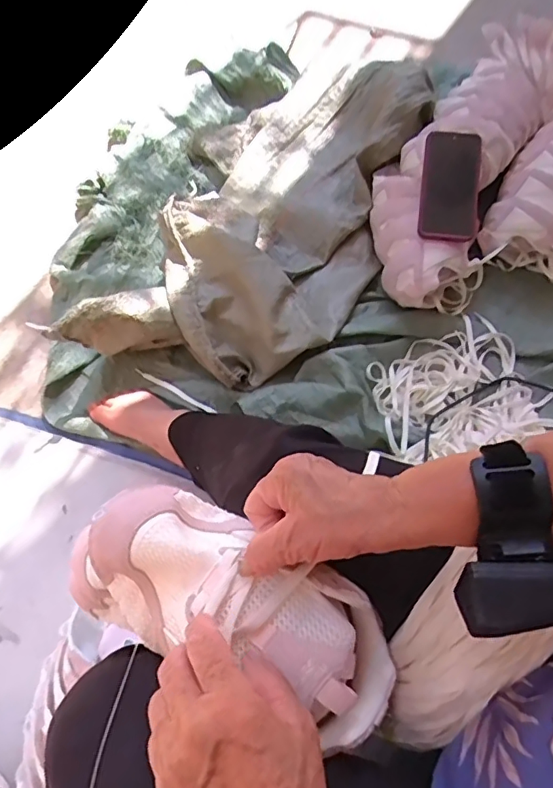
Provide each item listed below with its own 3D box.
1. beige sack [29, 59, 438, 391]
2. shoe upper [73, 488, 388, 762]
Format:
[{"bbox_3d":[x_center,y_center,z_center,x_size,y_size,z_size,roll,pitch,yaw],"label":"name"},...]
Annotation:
[{"bbox_3d":[-0.004,-0.286,0.870,0.345,0.145,0.680,22,69,12],"label":"beige sack"},{"bbox_3d":[-0.024,0.140,0.348,0.219,0.057,0.103,26,70,6],"label":"shoe upper"}]

